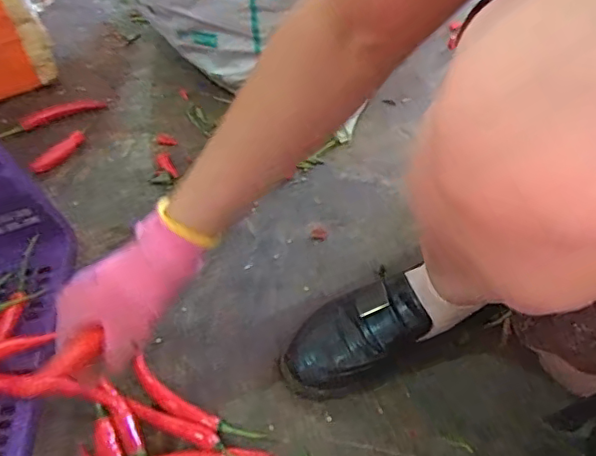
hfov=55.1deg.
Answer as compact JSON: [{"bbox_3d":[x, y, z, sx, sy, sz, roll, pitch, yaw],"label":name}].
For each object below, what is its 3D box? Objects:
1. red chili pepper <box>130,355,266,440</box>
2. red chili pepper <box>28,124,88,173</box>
[{"bbox_3d":[-0.101,0.164,0.529,0.146,0.015,0.031,26,56,18],"label":"red chili pepper"},{"bbox_3d":[-0.304,-0.102,0.734,0.025,0.013,0.094,24,55,16],"label":"red chili pepper"}]

